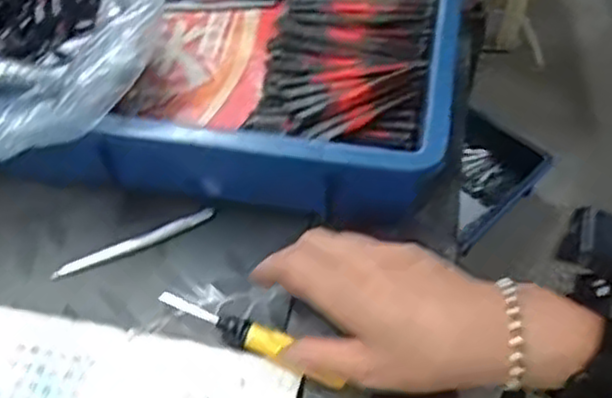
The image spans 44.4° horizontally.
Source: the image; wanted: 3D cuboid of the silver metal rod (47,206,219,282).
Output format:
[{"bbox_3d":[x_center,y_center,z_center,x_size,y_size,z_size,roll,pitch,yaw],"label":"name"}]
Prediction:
[{"bbox_3d":[-0.111,0.028,0.487,0.108,0.004,0.009,-21,53,-15],"label":"silver metal rod"}]

